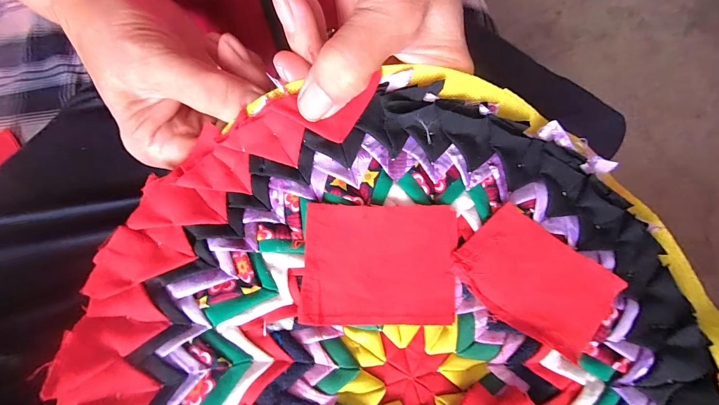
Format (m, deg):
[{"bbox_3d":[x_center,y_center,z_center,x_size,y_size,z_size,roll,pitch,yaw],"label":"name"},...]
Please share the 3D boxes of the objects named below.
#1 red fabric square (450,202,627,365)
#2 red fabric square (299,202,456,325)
[{"bbox_3d":[0.082,0.036,0.145,0.068,0.005,0.047,38,76,8],"label":"red fabric square"},{"bbox_3d":[0.010,0.028,0.144,0.071,0.010,0.053,1,74,-2],"label":"red fabric square"}]

